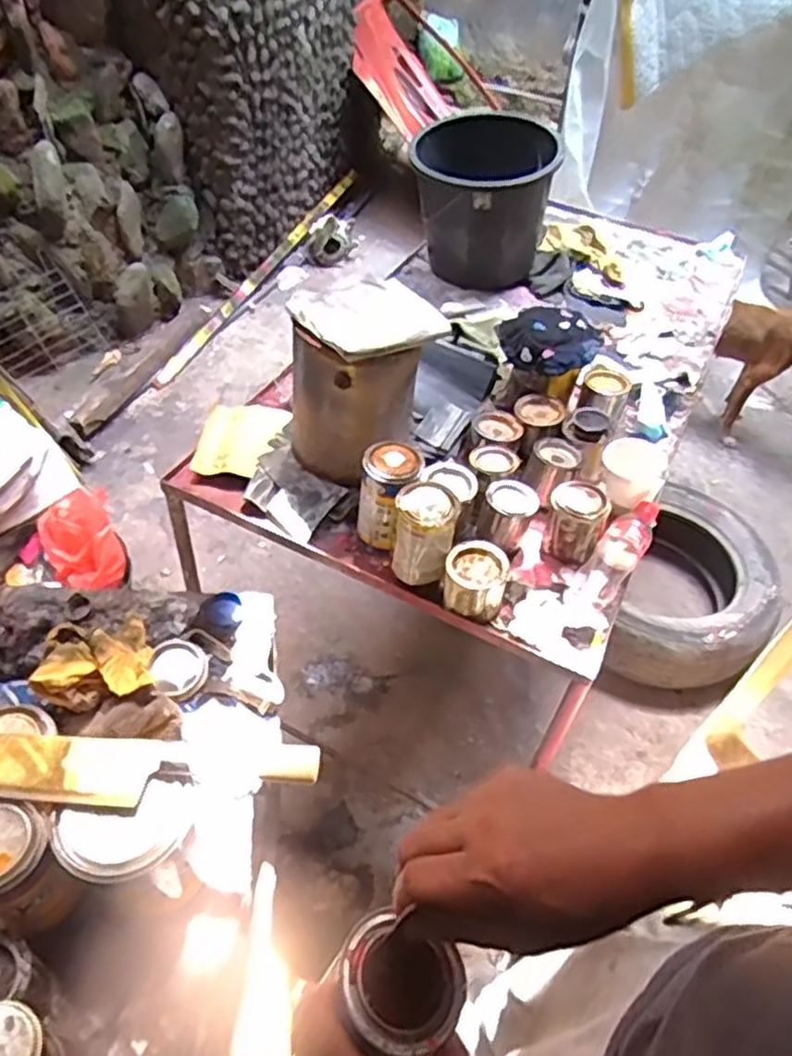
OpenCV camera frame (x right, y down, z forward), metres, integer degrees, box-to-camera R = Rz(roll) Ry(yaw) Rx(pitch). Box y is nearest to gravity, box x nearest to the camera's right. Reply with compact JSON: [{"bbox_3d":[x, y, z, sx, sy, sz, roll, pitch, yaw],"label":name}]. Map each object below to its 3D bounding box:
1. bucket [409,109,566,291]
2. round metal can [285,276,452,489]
[{"bbox_3d":[0.162,-0.623,1.398,0.249,0.226,0.249,3,50,-4],"label":"bucket"},{"bbox_3d":[-0.047,-0.195,0.955,0.160,0.205,0.179,38,57,23],"label":"round metal can"}]

